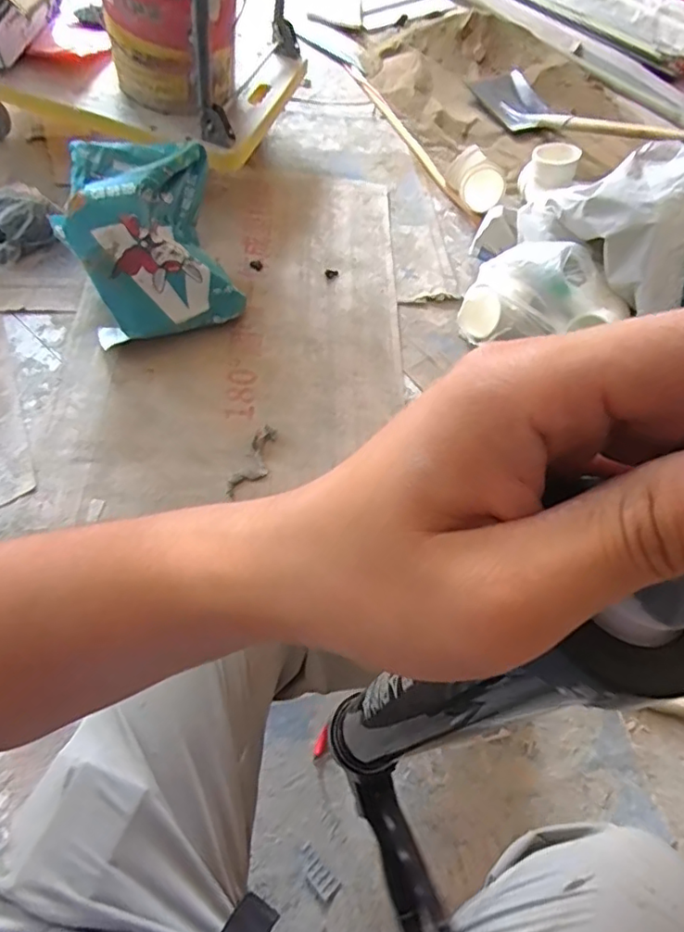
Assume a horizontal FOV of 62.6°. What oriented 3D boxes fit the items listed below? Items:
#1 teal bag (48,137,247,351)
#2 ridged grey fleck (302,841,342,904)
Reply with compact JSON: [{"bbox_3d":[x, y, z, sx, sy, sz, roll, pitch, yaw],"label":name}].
[{"bbox_3d":[-0.388,-0.453,1.139,0.310,0.260,0.269,-13,62,-17],"label":"teal bag"},{"bbox_3d":[-0.033,0.553,0.764,0.030,0.009,0.069,-38,72,-27],"label":"ridged grey fleck"}]

